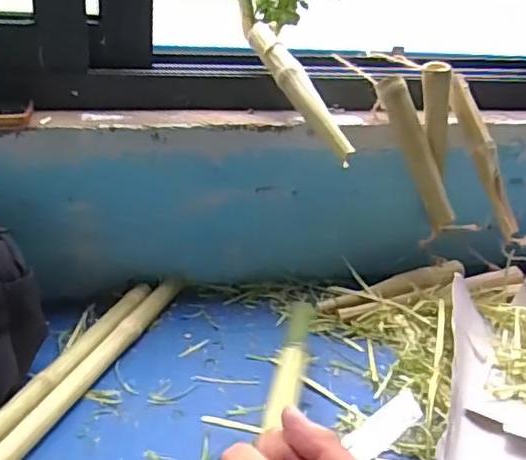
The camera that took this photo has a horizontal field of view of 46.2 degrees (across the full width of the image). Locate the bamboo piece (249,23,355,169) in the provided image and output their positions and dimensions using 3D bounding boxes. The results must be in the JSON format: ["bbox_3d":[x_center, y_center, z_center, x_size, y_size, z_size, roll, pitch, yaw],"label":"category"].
[{"bbox_3d":[0.038,-0.141,0.627,0.023,0.023,0.185,-16,62,-32],"label":"bamboo piece"}]

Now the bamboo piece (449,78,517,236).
[{"bbox_3d":[0.239,-0.079,0.666,0.020,0.181,0.022,-26,7,-42],"label":"bamboo piece"}]

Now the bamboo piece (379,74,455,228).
[{"bbox_3d":[0.166,-0.084,0.650,0.024,0.162,0.029,-16,11,42],"label":"bamboo piece"}]

